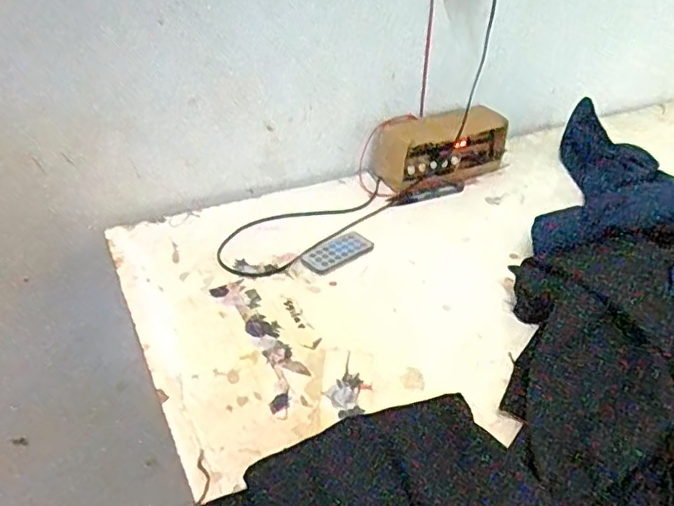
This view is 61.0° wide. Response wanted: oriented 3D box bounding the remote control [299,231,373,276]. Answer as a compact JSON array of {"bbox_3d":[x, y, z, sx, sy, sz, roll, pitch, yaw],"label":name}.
[{"bbox_3d":[0.001,-0.001,0.675,0.092,0.007,0.041,-26,43,-32],"label":"remote control"}]

